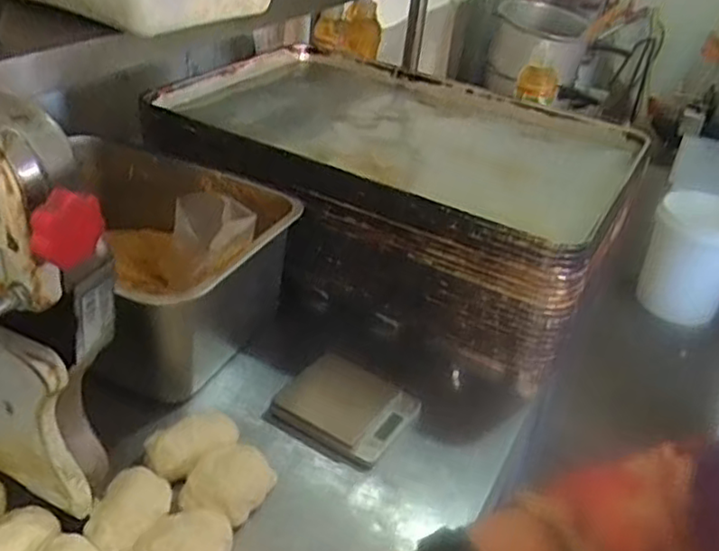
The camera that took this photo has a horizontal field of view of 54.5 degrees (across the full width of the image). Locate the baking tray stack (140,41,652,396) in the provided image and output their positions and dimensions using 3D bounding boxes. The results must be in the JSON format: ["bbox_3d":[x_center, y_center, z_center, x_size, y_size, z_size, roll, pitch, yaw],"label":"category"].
[{"bbox_3d":[0.046,-0.132,0.969,0.569,0.181,0.407,20,35,19],"label":"baking tray stack"}]

